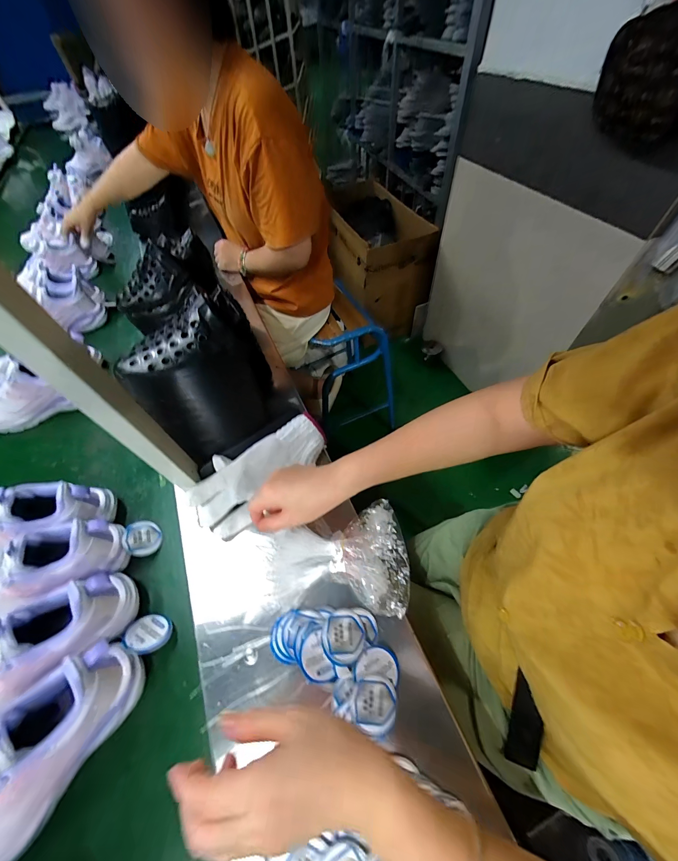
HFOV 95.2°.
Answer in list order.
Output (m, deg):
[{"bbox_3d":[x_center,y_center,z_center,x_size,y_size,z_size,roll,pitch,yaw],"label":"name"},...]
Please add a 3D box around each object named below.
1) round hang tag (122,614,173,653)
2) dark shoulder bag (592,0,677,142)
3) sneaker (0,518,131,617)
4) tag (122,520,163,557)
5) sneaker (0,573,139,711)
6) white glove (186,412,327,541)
[{"bbox_3d":[-0.236,0.251,0.385,0.052,0.005,0.047,12,19,1],"label":"round hang tag"},{"bbox_3d":[0.547,-0.613,0.534,0.052,0.152,0.181,-24,57,-14],"label":"dark shoulder bag"},{"bbox_3d":[-0.394,0.184,0.391,0.211,0.109,0.091,-21,56,-12],"label":"sneaker"},{"bbox_3d":[-0.285,0.157,0.452,0.049,0.006,0.050,12,47,-43],"label":"tag"},{"bbox_3d":[-0.346,0.256,0.340,0.216,0.117,0.080,-39,61,-23],"label":"sneaker"},{"bbox_3d":[-0.101,0.074,0.445,0.201,0.098,0.092,-37,61,-22],"label":"white glove"}]

